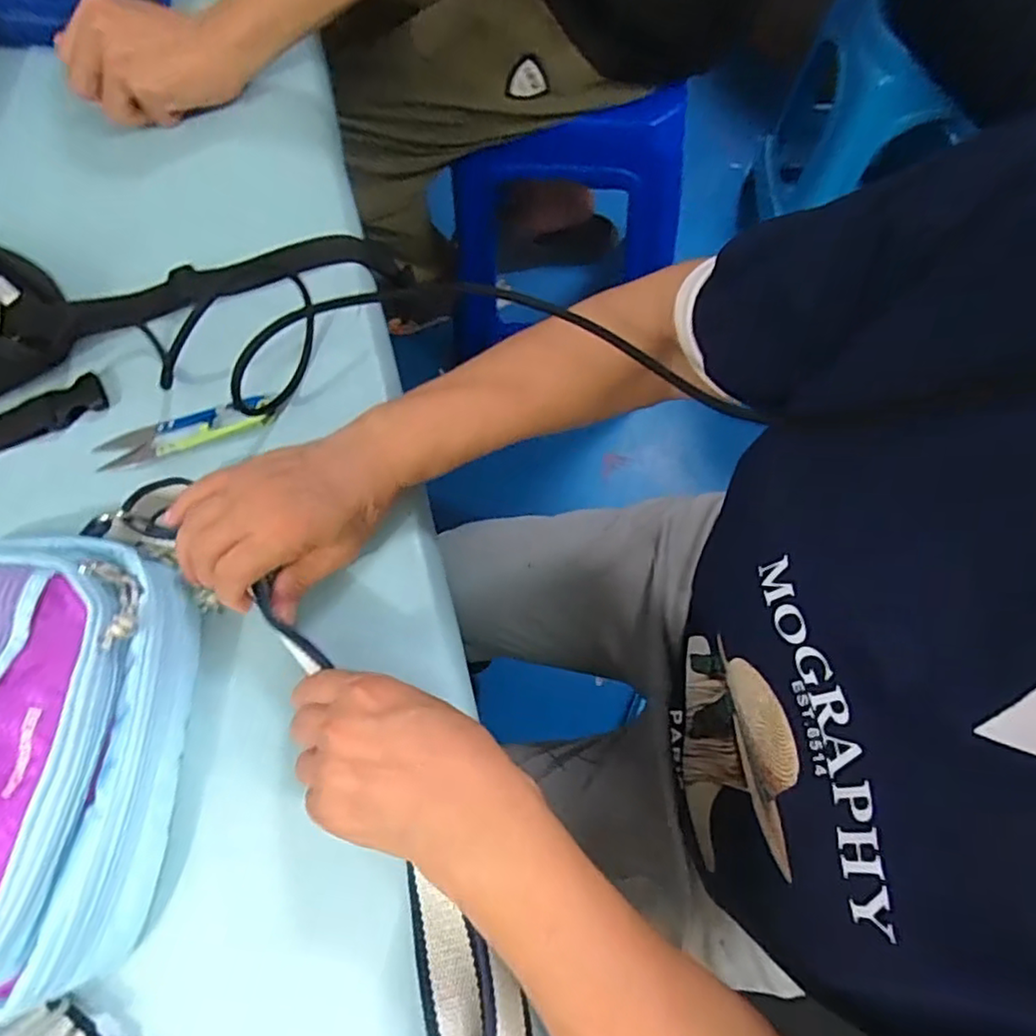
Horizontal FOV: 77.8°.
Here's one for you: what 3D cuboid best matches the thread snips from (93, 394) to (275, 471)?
[{"bbox_3d":[-0.220,-0.058,0.421,0.117,0.009,0.024,-14,70,-2],"label":"thread snips"}]

